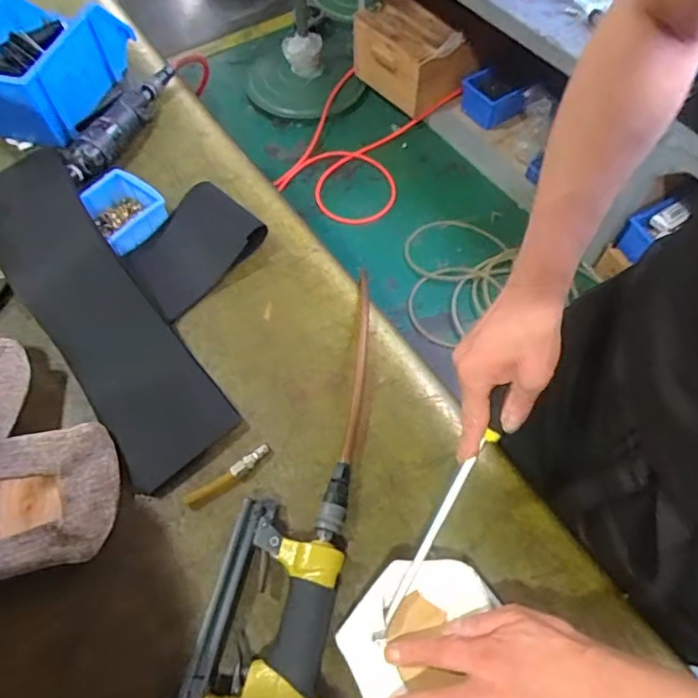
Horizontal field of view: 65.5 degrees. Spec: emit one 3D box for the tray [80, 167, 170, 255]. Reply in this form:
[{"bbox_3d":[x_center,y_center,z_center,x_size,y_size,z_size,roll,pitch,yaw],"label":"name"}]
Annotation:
[{"bbox_3d":[-0.283,-0.170,0.679,0.103,0.037,0.084,39,67,19],"label":"tray"}]

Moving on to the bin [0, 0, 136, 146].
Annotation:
[{"bbox_3d":[-0.436,-0.419,0.789,0.165,0.108,0.232,18,62,9],"label":"bin"}]

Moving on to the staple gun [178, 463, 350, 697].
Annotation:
[{"bbox_3d":[-0.069,0.220,0.472,0.121,0.041,0.246,3,61,1],"label":"staple gun"}]

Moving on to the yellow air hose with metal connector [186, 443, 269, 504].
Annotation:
[{"bbox_3d":[-0.120,0.126,0.541,0.094,0.011,0.015,-33,66,-17],"label":"yellow air hose with metal connector"}]

